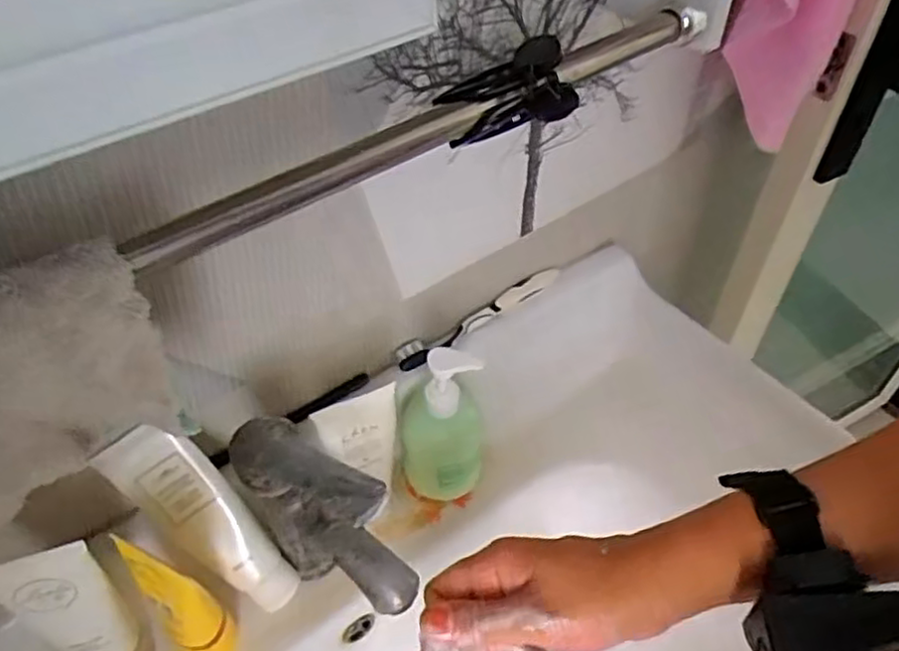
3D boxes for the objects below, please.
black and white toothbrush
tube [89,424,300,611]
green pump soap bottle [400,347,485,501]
[{"bbox_3d":[0.030,-0.011,0.626,0.183,0.017,0.016,-31,55,-24],"label":"black and white toothbrush"},{"bbox_3d":[-0.172,0.135,0.496,0.056,0.170,0.031,-37,21,-2],"label":"tube"},{"bbox_3d":[-0.006,0.075,0.546,0.070,0.144,0.063,-5,48,-3],"label":"green pump soap bottle"}]

